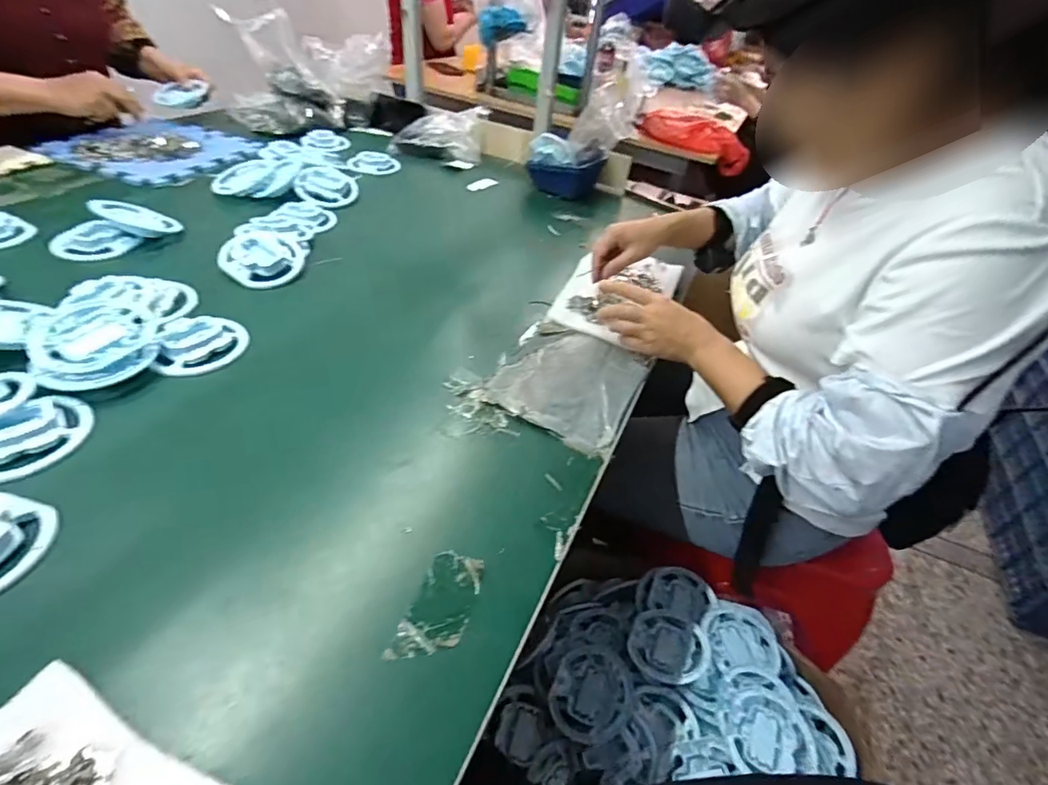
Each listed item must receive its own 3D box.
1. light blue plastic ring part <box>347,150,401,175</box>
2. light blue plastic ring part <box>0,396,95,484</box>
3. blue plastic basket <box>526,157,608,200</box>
[{"bbox_3d":[-0.323,-0.499,1.098,0.106,0.013,0.136,-3,42,-13],"label":"light blue plastic ring part"},{"bbox_3d":[-0.438,0.043,0.444,0.078,0.019,0.101,31,46,24],"label":"light blue plastic ring part"},{"bbox_3d":[0.087,-0.462,1.070,0.154,0.072,0.116,13,41,6],"label":"blue plastic basket"}]

